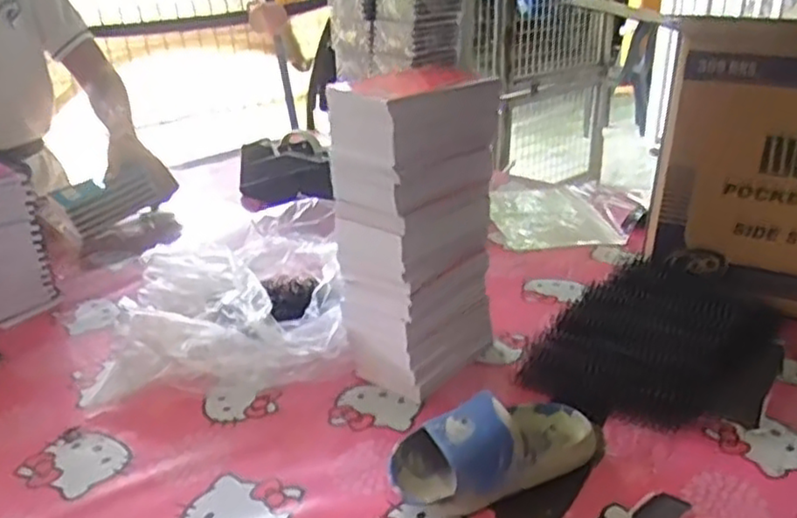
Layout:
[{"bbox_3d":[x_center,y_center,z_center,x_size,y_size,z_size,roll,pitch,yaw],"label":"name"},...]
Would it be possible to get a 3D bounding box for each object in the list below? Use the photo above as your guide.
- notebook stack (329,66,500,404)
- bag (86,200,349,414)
[{"bbox_3d":[0.015,-0.024,0.655,0.107,0.290,0.139,17,29,34],"label":"notebook stack"},{"bbox_3d":[-0.187,0.038,0.773,0.246,0.089,0.276,-3,24,-5],"label":"bag"}]

